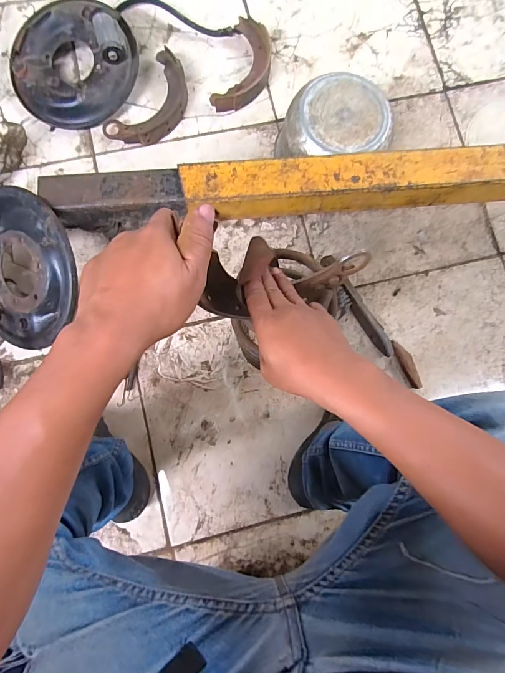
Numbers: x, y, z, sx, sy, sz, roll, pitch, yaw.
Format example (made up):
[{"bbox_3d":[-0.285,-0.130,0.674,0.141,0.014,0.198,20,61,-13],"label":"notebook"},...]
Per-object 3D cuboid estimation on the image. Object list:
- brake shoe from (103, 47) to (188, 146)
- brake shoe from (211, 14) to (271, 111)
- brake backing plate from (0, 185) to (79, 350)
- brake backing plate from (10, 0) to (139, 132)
[{"bbox_3d":[-0.210,-0.496,0.754,0.119,0.033,0.222,33,84,1],"label":"brake shoe"},{"bbox_3d":[-0.011,-0.589,0.770,0.097,0.034,0.213,18,84,-1],"label":"brake shoe"},{"bbox_3d":[-0.404,-0.121,0.618,0.261,0.049,0.265,40,114,6],"label":"brake backing plate"},{"bbox_3d":[-0.374,-0.573,0.729,0.257,0.085,0.243,0,84,-3],"label":"brake backing plate"}]

